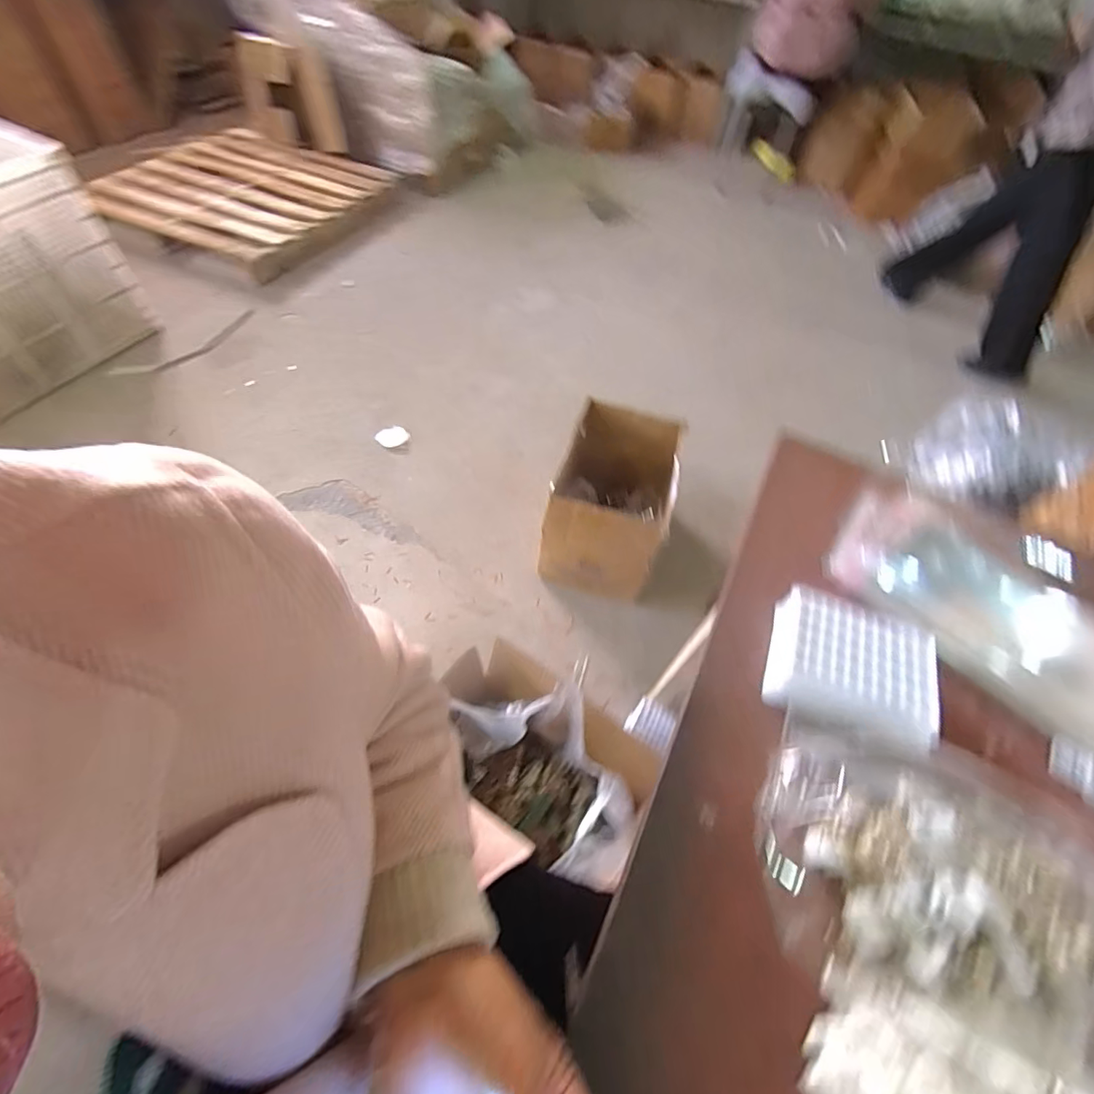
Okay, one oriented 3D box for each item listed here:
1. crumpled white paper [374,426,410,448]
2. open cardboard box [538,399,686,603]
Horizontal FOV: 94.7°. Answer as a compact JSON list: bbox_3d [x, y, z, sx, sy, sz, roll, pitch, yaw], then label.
[{"bbox_3d":[-0.479,-0.341,1.565,0.101,0.027,0.059,-11,57,-12],"label":"crumpled white paper"},{"bbox_3d":[0.162,-0.135,1.278,0.274,0.263,0.425,16,56,6],"label":"open cardboard box"}]

